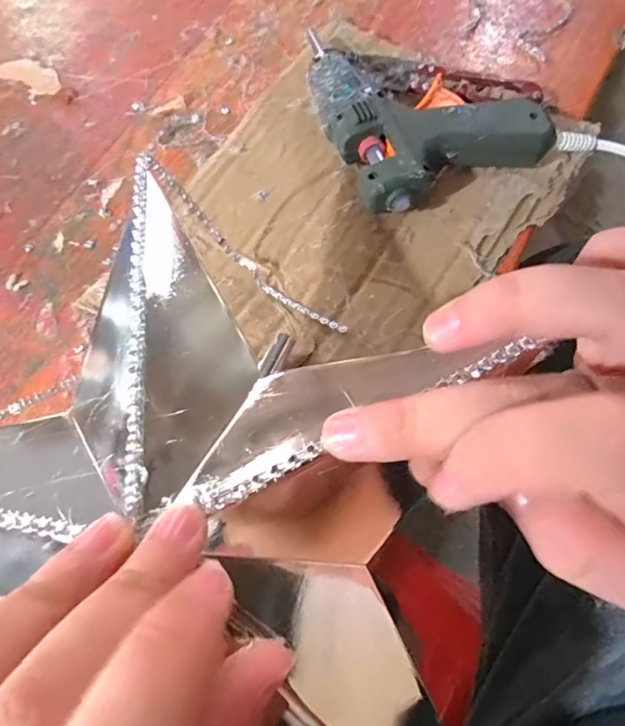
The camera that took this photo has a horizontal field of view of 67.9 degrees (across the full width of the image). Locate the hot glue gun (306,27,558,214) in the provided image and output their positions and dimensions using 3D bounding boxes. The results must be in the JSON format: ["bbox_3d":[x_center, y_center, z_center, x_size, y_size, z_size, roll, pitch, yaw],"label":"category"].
[{"bbox_3d":[0.059,-0.142,0.264,0.109,0.030,0.108,0,72,1],"label":"hot glue gun"}]

